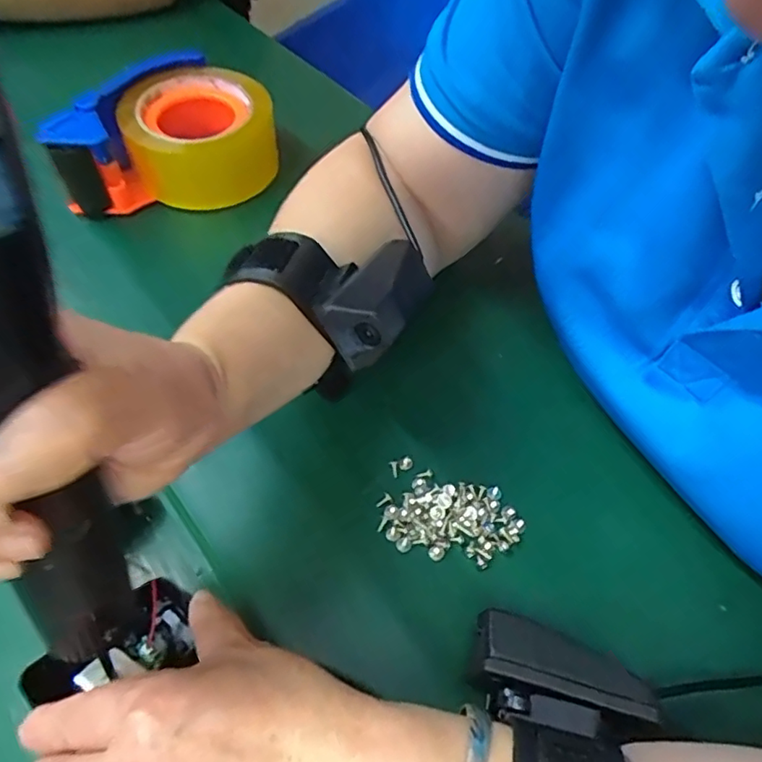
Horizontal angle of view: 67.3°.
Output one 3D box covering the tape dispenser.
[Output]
[{"bbox_3d":[-0.151,-0.181,0.417,0.141,0.069,0.096,-9,54,-6],"label":"tape dispenser"}]

